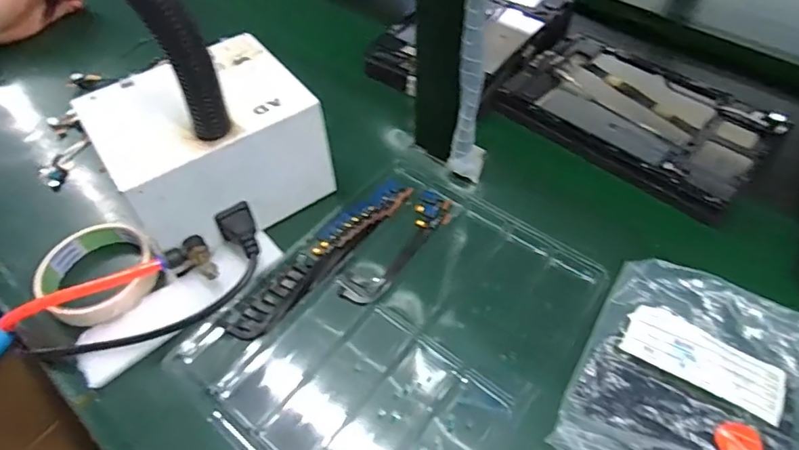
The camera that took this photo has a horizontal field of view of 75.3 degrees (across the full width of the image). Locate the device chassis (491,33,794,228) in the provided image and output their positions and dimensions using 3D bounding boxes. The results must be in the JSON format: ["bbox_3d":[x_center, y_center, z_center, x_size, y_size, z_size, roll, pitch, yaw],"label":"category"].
[{"bbox_3d":[0.238,-0.114,0.521,0.240,0.024,0.149,35,66,26],"label":"device chassis"}]

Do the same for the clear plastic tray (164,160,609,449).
[{"bbox_3d":[0.001,0.072,0.392,0.216,0.015,0.266,32,62,23],"label":"clear plastic tray"}]

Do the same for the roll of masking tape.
[{"bbox_3d":[-0.242,0.040,0.416,0.083,0.021,0.089,-33,56,-24],"label":"roll of masking tape"}]

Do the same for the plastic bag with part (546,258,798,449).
[{"bbox_3d":[0.197,0.110,0.342,0.143,0.029,0.171,25,55,21],"label":"plastic bag with part"}]

